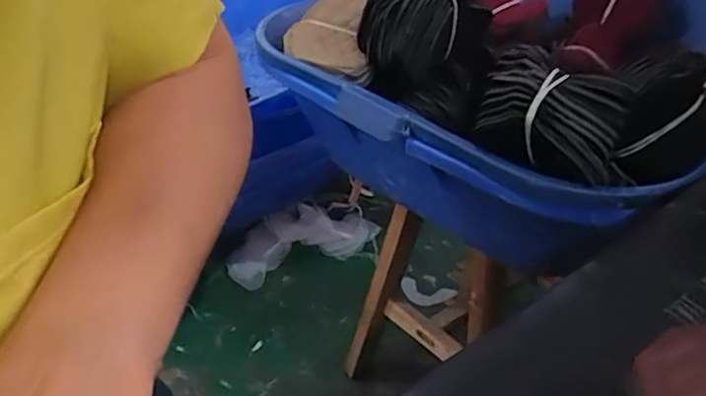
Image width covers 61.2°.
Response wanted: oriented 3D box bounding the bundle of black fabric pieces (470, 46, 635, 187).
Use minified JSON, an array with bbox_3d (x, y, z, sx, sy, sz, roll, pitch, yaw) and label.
[{"bbox_3d":[0.151,-0.057,0.455,0.112,0.084,0.064,16,37,22],"label":"bundle of black fabric pieces"}]

